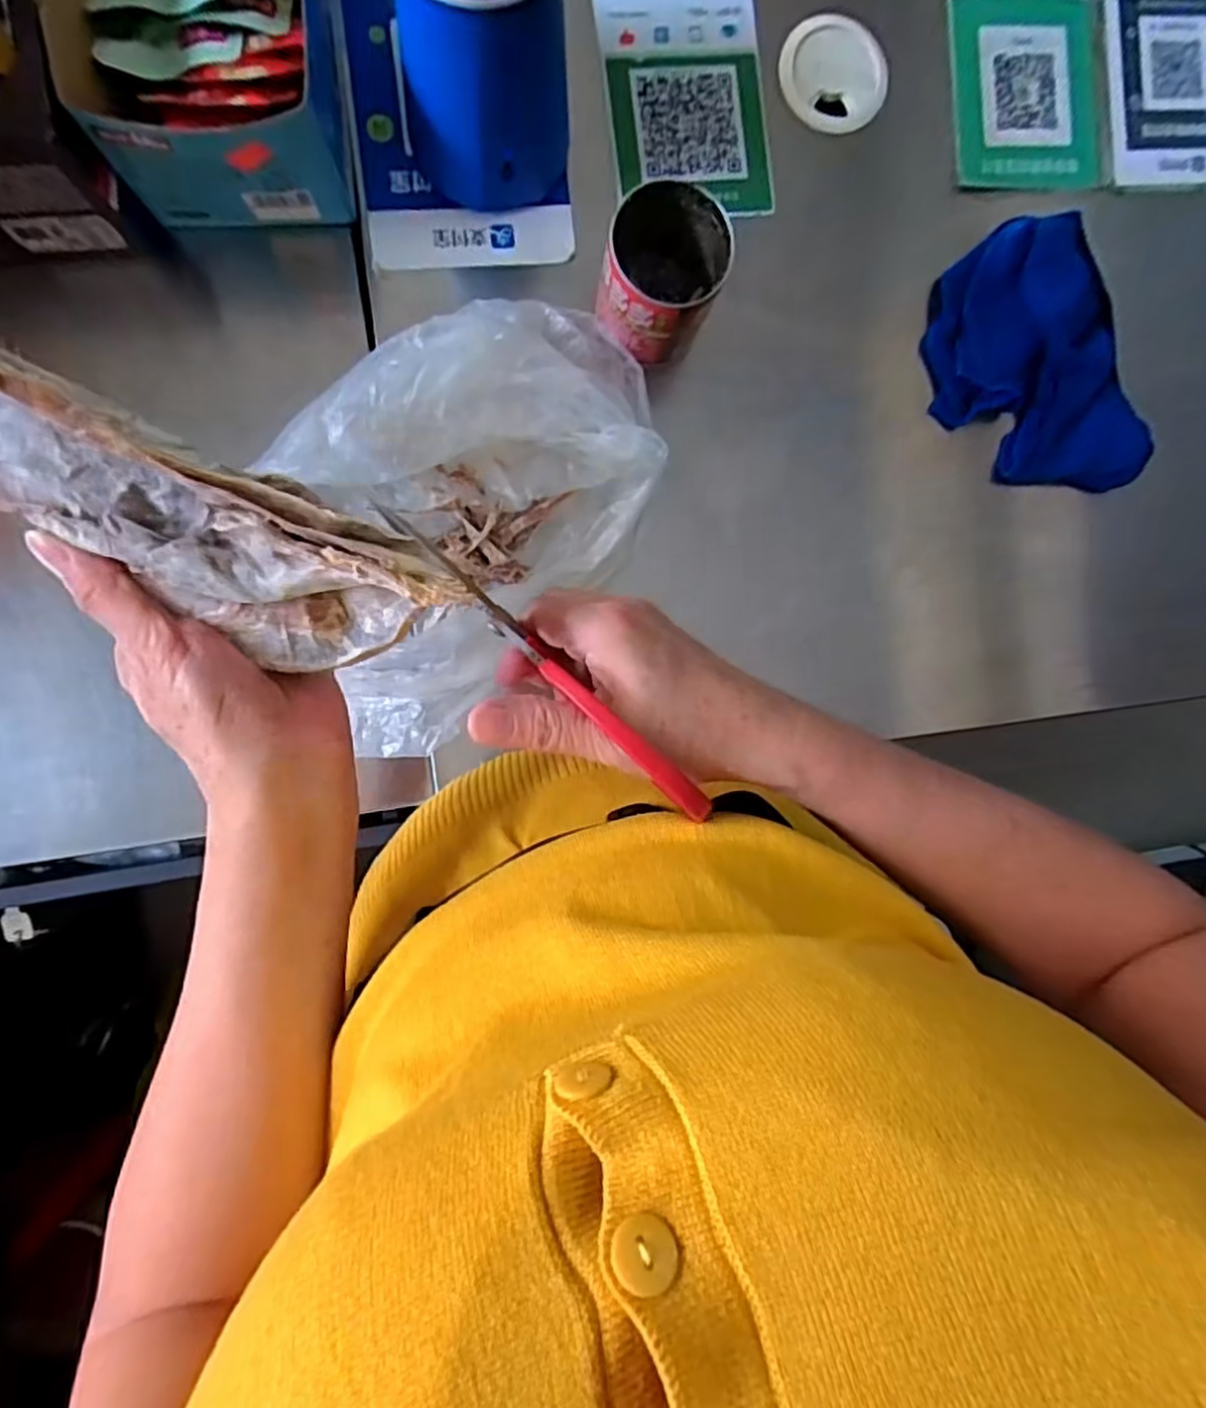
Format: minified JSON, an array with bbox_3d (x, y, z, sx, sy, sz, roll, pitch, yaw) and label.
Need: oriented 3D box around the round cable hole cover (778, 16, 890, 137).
[{"bbox_3d":[0.146,-0.397,0.436,0.068,0.004,0.068,0,92,-7],"label":"round cable hole cover"}]

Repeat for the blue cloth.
[{"bbox_3d":[0.282,-0.222,0.453,0.126,0.035,0.163,-10,93,-6],"label":"blue cloth"}]

